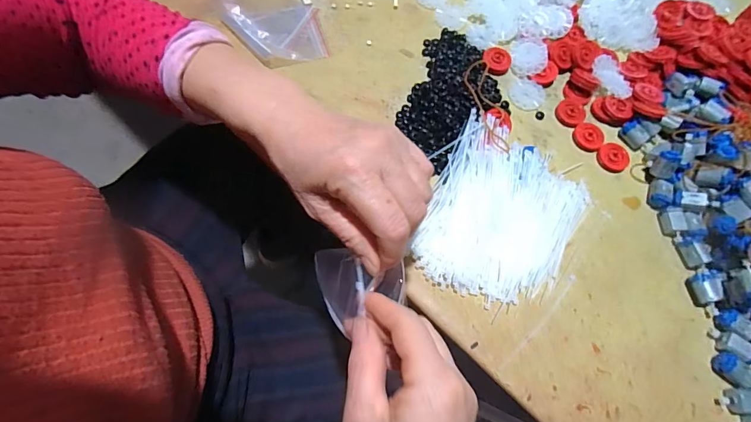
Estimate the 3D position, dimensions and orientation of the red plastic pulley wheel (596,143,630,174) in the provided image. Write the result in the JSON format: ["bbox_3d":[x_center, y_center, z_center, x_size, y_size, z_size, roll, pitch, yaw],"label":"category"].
[{"bbox_3d":[0.256,-0.058,0.412,0.028,0.010,0.032,-19,72,-12],"label":"red plastic pulley wheel"}]

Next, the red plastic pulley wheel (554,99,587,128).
[{"bbox_3d":[0.220,-0.110,0.431,0.032,0.005,0.030,-3,79,14],"label":"red plastic pulley wheel"}]

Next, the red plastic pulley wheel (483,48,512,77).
[{"bbox_3d":[0.142,-0.176,0.448,0.032,0.009,0.036,-14,71,-10],"label":"red plastic pulley wheel"}]

